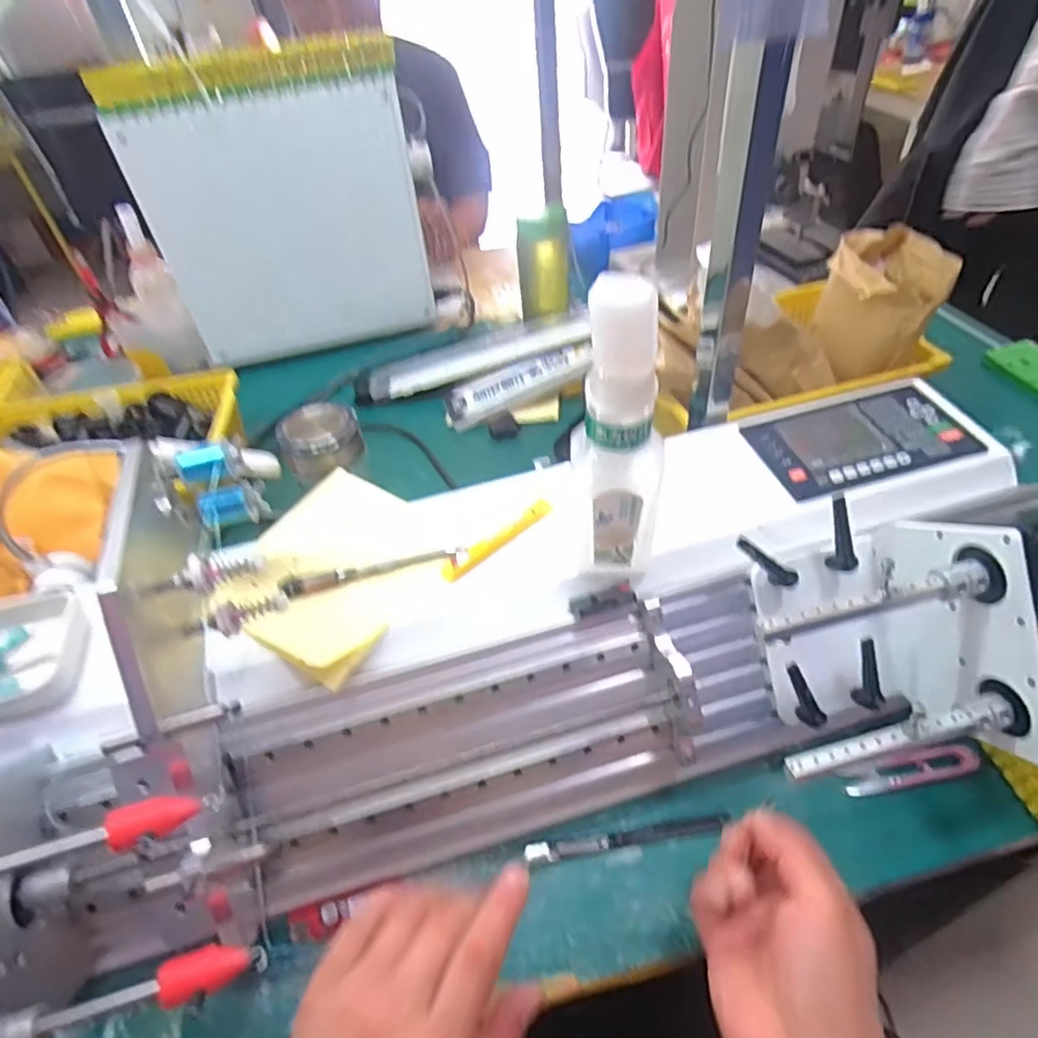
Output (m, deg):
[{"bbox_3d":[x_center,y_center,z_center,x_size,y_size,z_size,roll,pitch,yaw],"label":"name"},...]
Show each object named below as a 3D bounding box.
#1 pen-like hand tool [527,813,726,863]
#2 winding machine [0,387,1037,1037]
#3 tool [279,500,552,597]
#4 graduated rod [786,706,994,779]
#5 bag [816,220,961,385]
[{"bbox_3d":[0.077,0.228,0.452,0.144,0.009,0.012,-9,45,-2],"label":"pen-like hand tool"},{"bbox_3d":[0.025,0.101,0.434,0.785,0.204,0.295,-14,45,-8],"label":"winding machine"},{"bbox_3d":[-0.068,0.031,0.471,0.207,0.016,0.043,-19,46,-12],"label":"tool"},{"bbox_3d":[0.216,0.130,0.367,0.124,0.007,0.014,-11,45,-5],"label":"graduated rod"},{"bbox_3d":[0.388,-0.230,0.684,0.079,0.167,0.127,-28,56,-27],"label":"bag"}]

